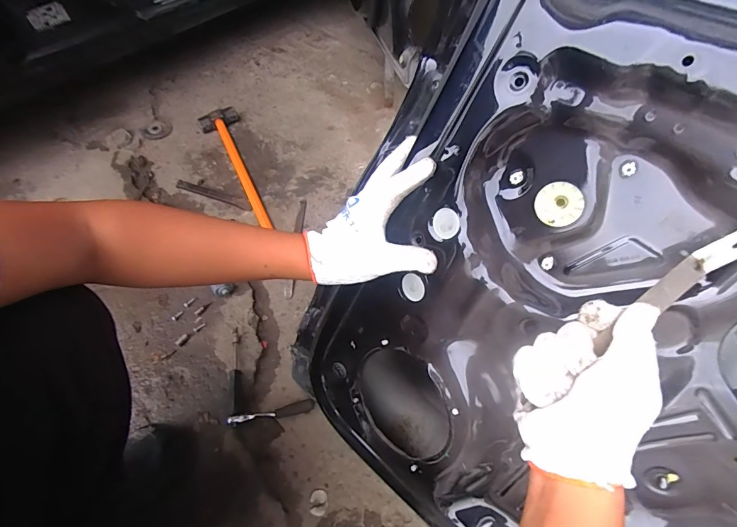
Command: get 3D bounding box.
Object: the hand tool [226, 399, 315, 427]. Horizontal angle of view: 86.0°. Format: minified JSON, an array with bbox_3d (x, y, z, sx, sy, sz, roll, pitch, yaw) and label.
[{"bbox_3d":[-0.170,0.267,0.703,0.147,0.029,0.019,-13,54,-8],"label":"hand tool"}]

